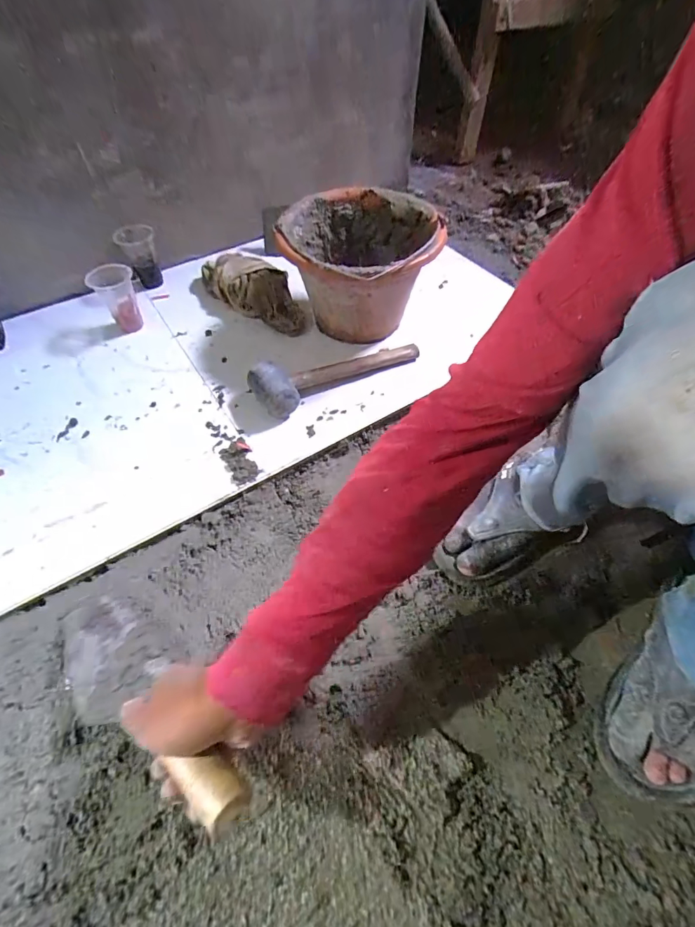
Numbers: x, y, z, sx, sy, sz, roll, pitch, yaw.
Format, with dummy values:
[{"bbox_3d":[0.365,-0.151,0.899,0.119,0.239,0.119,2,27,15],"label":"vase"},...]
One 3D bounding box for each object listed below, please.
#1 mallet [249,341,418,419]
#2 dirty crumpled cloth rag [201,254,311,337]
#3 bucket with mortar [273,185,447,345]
[{"bbox_3d":[-0.010,-0.136,0.650,0.277,0.054,0.080,-16,56,-12],"label":"mallet"},{"bbox_3d":[-0.161,-0.312,0.775,0.247,0.064,0.103,38,62,23],"label":"dirty crumpled cloth rag"},{"bbox_3d":[0.019,-0.313,0.697,0.233,0.164,0.254,0,54,1],"label":"bucket with mortar"}]

